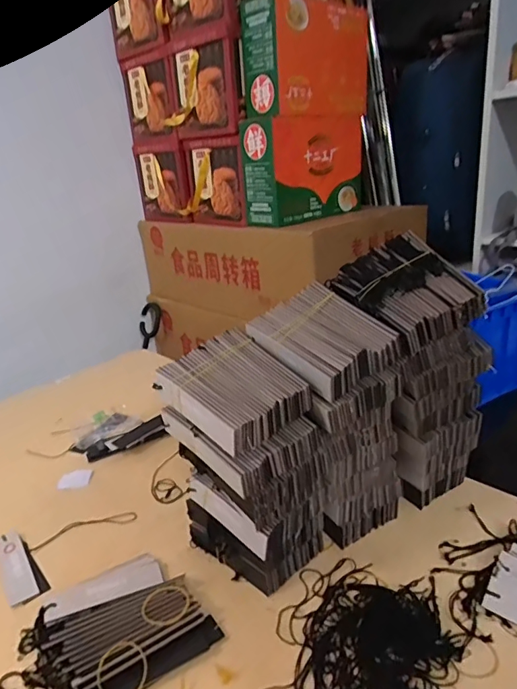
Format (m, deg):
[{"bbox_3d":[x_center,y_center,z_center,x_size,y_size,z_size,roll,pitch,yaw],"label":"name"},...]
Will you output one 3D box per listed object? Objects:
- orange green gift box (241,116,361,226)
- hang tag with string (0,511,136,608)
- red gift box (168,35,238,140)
[{"bbox_3d":[0.139,-0.507,1.383,0.143,0.264,0.414,13,28,39],"label":"orange green gift box"},{"bbox_3d":[-0.250,0.256,0.639,0.169,0.006,0.125,-21,27,-33],"label":"hang tag with string"},{"bbox_3d":[-0.155,-0.699,1.341,0.263,0.220,0.053,16,29,42],"label":"red gift box"}]

